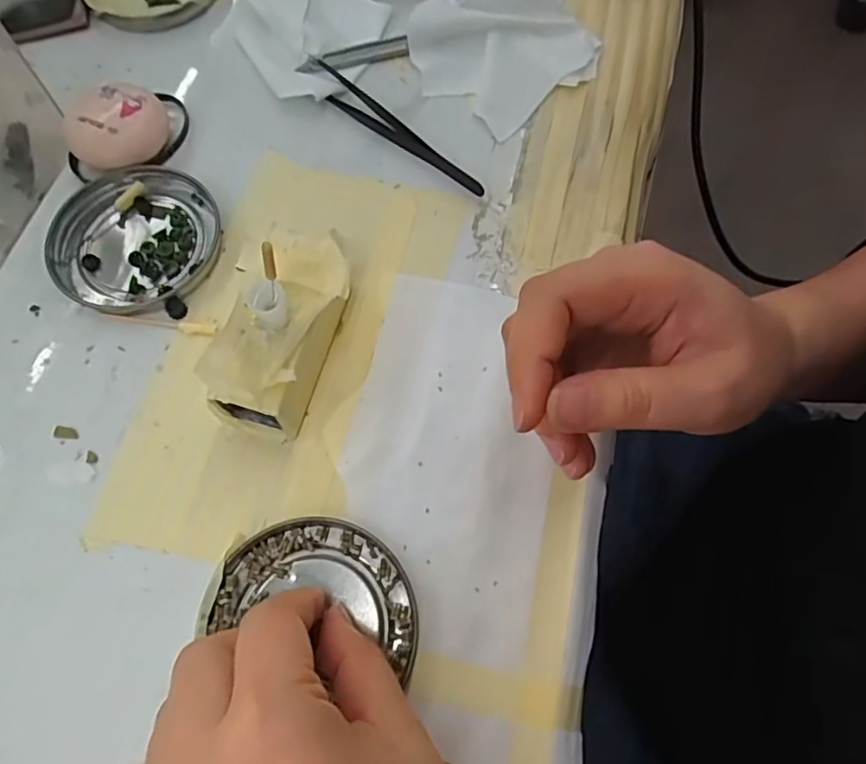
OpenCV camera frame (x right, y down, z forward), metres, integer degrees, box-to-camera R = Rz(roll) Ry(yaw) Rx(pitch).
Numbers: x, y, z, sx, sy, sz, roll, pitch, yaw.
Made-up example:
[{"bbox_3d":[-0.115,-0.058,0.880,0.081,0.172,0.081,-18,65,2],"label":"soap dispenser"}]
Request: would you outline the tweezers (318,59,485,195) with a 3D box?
[{"bbox_3d":[-0.022,-0.130,0.305,0.017,0.009,0.118,-42,75,-14],"label":"tweezers"}]

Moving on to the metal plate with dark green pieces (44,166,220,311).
[{"bbox_3d":[-0.144,-0.070,0.285,0.076,0.008,0.076,0,69,0],"label":"metal plate with dark green pieces"}]

